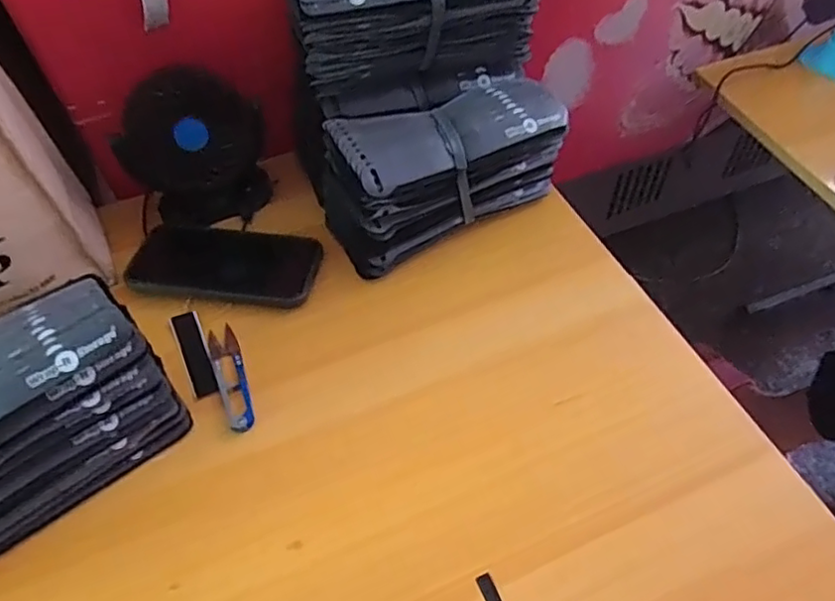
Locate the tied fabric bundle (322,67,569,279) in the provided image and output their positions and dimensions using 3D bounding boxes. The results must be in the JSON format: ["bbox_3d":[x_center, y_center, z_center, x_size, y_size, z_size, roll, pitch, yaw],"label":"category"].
[{"bbox_3d":[0.020,-0.125,0.560,0.212,0.092,0.102,-28,57,-18],"label":"tied fabric bundle"}]

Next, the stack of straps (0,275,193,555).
[{"bbox_3d":[-0.275,0.087,0.413,0.204,0.109,0.099,-35,60,-22],"label":"stack of straps"}]

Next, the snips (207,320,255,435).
[{"bbox_3d":[-0.148,0.059,0.490,0.023,0.013,0.103,-19,55,-12],"label":"snips"}]

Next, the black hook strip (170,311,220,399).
[{"bbox_3d":[-0.183,0.043,0.509,0.022,0.005,0.089,-22,56,-14],"label":"black hook strip"}]

